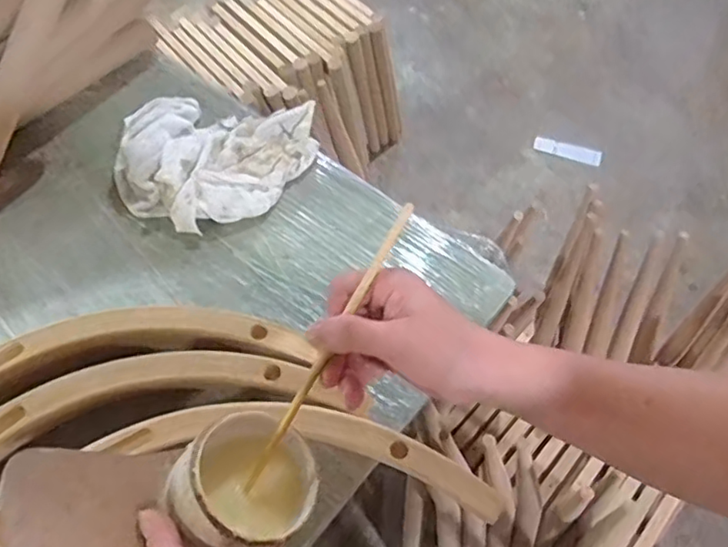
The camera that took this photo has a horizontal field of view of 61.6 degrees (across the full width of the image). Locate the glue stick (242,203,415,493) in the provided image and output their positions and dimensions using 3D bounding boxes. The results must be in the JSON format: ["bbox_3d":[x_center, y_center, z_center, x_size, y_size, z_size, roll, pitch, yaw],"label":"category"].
[{"bbox_3d":[-0.022,0.046,0.376,0.006,0.010,0.201,31,93,17],"label":"glue stick"}]

